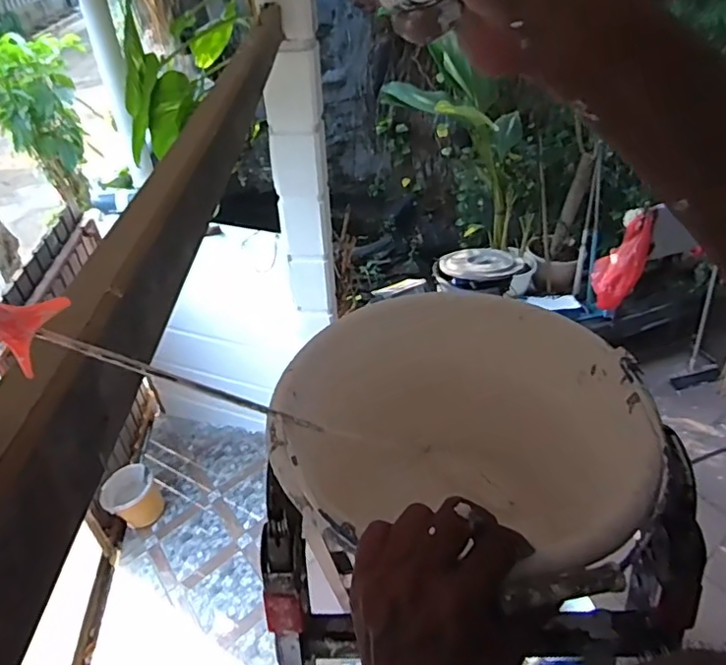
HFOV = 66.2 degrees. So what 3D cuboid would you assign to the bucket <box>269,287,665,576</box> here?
[{"bbox_3d":[0.081,0.123,0.501,0.279,0.196,0.266,-2,38,1],"label":"bucket"}]

